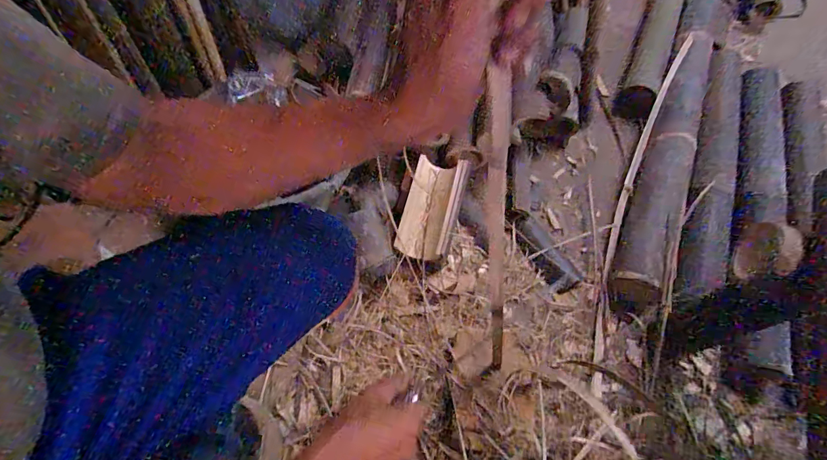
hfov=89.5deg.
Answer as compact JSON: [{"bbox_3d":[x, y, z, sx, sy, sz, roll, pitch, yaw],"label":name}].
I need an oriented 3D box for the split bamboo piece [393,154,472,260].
[{"bbox_3d":[0.032,-0.035,0.725,0.092,0.061,0.182,15,61,5],"label":"split bamboo piece"}]

